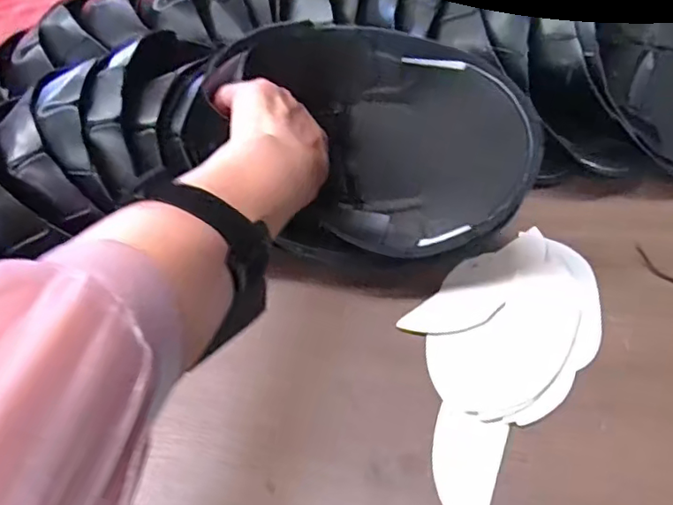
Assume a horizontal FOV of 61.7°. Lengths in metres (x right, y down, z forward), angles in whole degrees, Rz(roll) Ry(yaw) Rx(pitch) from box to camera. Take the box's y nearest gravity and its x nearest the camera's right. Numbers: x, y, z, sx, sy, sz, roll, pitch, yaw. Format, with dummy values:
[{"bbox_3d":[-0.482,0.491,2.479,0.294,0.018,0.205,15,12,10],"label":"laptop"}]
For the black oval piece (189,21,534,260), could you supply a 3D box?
[{"bbox_3d":[0.021,-0.081,0.422,0.241,0.158,0.042,19,21,5],"label":"black oval piece"}]

